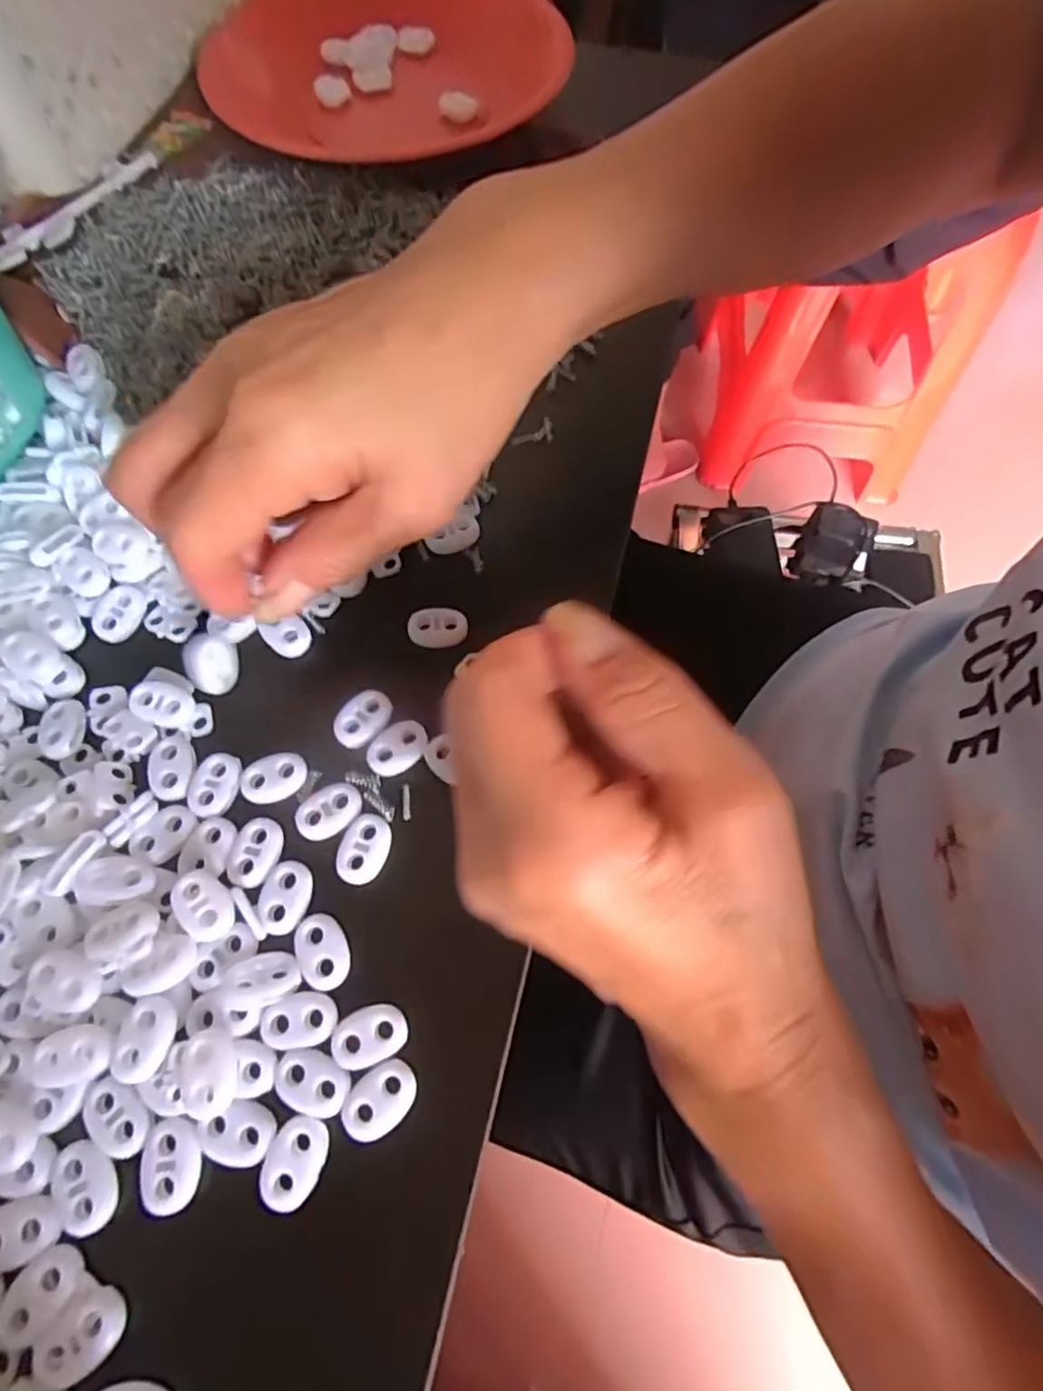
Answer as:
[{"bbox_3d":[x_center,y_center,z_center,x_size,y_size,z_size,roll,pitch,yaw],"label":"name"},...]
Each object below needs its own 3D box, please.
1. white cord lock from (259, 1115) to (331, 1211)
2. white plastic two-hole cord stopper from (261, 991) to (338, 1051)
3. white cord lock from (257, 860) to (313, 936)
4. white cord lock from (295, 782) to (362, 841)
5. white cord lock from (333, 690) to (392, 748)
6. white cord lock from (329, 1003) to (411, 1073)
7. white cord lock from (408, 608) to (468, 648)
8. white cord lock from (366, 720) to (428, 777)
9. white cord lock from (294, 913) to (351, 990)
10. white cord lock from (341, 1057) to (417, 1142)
[{"bbox_3d":[-0.065,0.133,0.185,0.016,0.004,0.022,20,69,7],"label":"white cord lock"},{"bbox_3d":[-0.068,0.098,0.196,0.022,0.004,0.015,-9,68,-4],"label":"white plastic two-hole cord stopper"},{"bbox_3d":[-0.077,0.065,0.210,0.016,0.004,0.023,12,68,4],"label":"white cord lock"},{"bbox_3d":[-0.066,0.039,0.222,0.022,0.004,0.016,-26,71,-10],"label":"white cord lock"},{"bbox_3d":[-0.057,0.007,0.233,0.023,0.004,0.016,-41,74,-15],"label":"white cord lock"},{"bbox_3d":[-0.046,0.102,0.194,0.023,0.004,0.015,-23,70,-9],"label":"white cord lock"},{"bbox_3d":[-0.032,-0.026,0.249,0.022,0.004,0.015,-7,68,-3],"label":"white cord lock"},{"bbox_3d":[-0.044,0.018,0.230,0.022,0.004,0.016,-37,73,-14],"label":"white cord lock"},{"bbox_3d":[-0.063,0.081,0.205,0.016,0.004,0.023,-27,71,-11],"label":"white cord lock"},{"bbox_3d":[-0.042,0.117,0.188,0.023,0.004,0.016,-36,73,-14],"label":"white cord lock"}]

